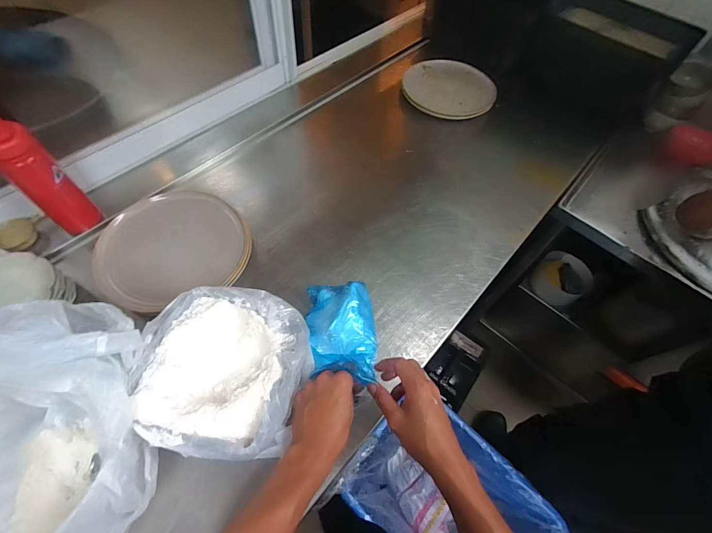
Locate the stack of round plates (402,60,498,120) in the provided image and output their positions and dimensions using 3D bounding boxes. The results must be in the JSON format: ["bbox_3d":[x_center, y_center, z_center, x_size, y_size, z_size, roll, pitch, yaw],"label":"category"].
[{"bbox_3d":[0.270,-0.521,0.993,0.261,0.027,0.253,5,58,-1],"label":"stack of round plates"}]

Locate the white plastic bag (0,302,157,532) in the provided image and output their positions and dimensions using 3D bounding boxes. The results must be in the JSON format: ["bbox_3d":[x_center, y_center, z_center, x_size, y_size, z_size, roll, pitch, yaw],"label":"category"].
[{"bbox_3d":[-0.353,0.214,0.379,0.202,0.257,0.317,-1,59,-4],"label":"white plastic bag"}]

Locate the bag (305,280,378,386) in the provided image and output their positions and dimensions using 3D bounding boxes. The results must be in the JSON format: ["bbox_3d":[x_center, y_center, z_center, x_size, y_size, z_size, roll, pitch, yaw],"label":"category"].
[{"bbox_3d":[-0.022,0.096,0.552,0.115,0.091,0.192,-3,59,-6],"label":"bag"}]

